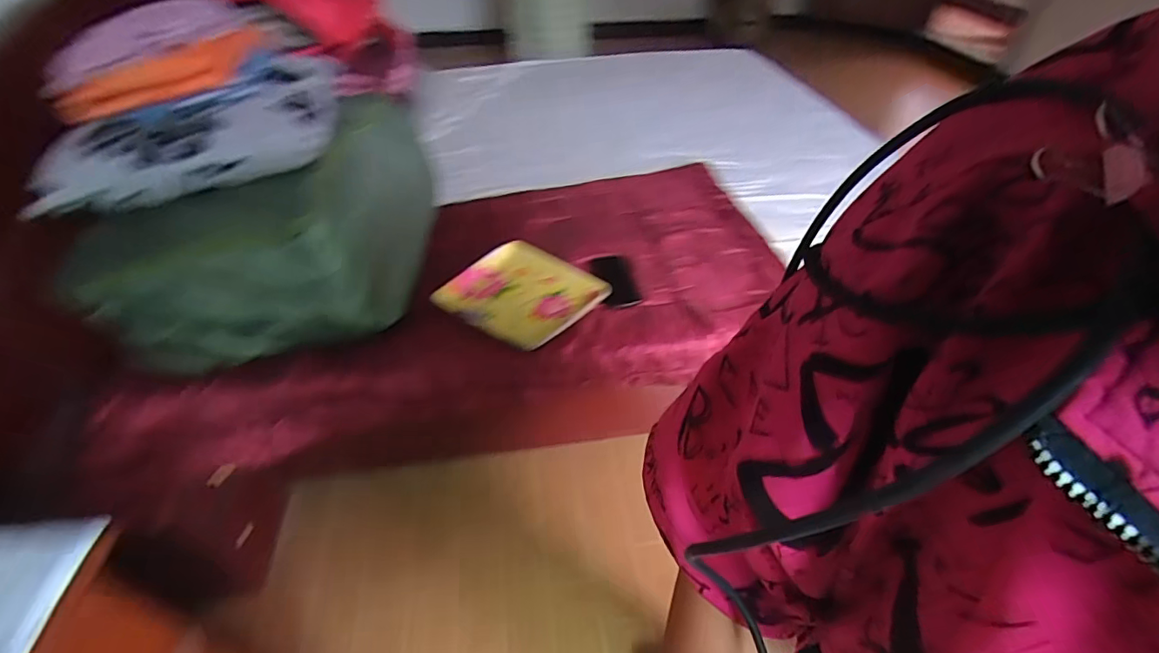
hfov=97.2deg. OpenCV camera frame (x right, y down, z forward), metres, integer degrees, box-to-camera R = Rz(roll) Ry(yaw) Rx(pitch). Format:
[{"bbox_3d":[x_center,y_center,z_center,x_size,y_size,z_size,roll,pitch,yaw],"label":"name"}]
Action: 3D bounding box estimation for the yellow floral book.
[{"bbox_3d":[-0.124,-0.076,1.106,0.310,0.031,0.267,28,53,31],"label":"yellow floral book"}]

